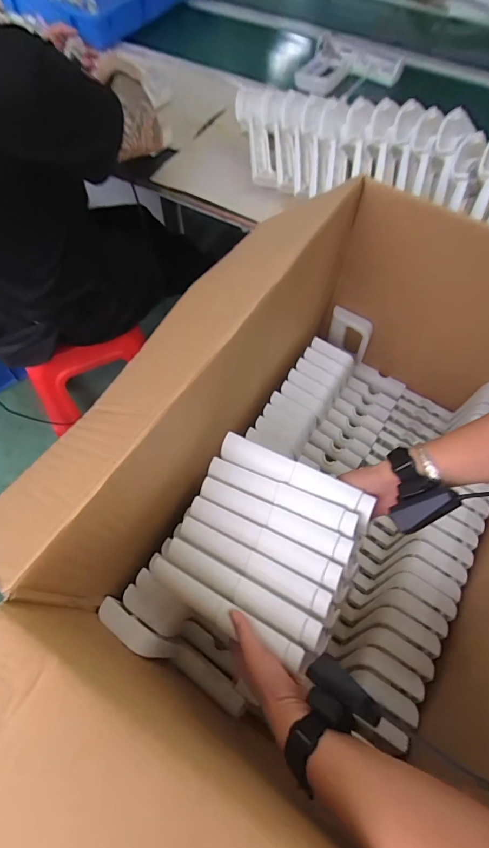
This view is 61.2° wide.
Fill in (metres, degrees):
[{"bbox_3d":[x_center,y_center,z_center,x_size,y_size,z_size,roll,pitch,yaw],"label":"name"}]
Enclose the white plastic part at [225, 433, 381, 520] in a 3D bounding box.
[{"bbox_3d":[0.059,0.061,0.515,0.203,0.019,0.030,22,62,25],"label":"white plastic part"}]

